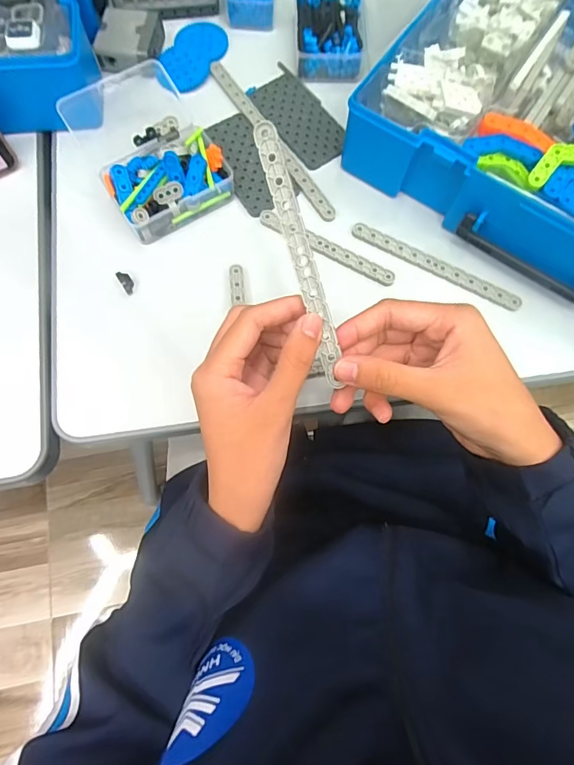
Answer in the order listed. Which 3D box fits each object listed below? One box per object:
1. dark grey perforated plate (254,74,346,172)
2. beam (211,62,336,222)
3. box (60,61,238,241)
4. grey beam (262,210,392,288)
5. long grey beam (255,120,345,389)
[{"bbox_3d":[0.012,-0.238,0.405,0.051,0.004,0.100,-32,76,-10],"label":"dark grey perforated plate"},{"bbox_3d":[-0.014,-0.220,0.400,0.017,0.006,0.194,-32,76,-10],"label":"beam"},{"bbox_3d":[-0.122,-0.203,0.383,0.102,0.040,0.160,-26,75,-9],"label":"box"},{"bbox_3d":[0.033,-0.113,0.372,0.122,0.006,0.013,28,75,7],"label":"grey beam"},{"bbox_3d":[0.009,-0.071,0.251,0.011,0.005,0.143,-18,100,-7],"label":"long grey beam"}]

